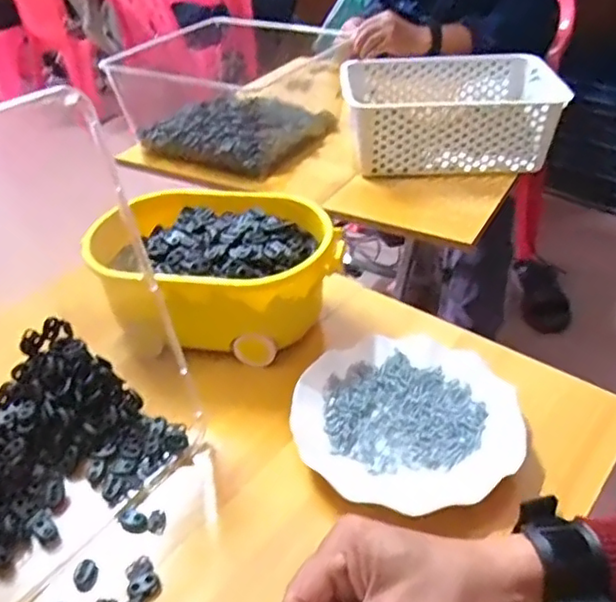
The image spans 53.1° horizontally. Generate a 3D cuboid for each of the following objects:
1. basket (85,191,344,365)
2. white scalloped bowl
[{"bbox_3d":[-0.089,-0.030,0.626,0.233,0.093,0.159,5,38,10],"label":"basket"},{"bbox_3d":[0.082,0.097,0.519,0.183,0.021,0.178,-2,37,2],"label":"white scalloped bowl"}]

